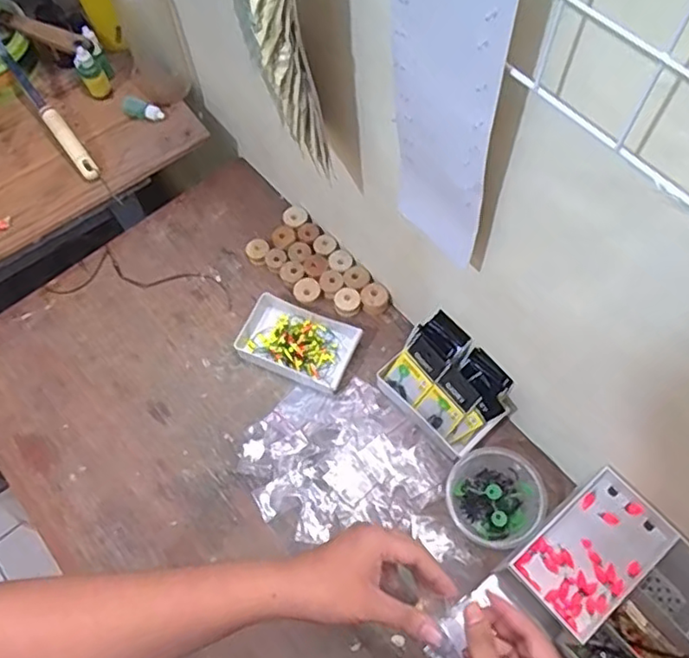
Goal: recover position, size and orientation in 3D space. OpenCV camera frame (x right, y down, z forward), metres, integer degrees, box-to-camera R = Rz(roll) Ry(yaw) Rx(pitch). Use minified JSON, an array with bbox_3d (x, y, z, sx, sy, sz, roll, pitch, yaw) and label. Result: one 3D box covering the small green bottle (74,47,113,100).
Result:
[{"bbox_3d":[-0.343,-0.346,0.837,0.031,0.074,0.027,-28,67,-11],"label":"small green bottle"}]

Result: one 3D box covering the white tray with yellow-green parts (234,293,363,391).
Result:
[{"bbox_3d":[-0.056,0.013,0.772,0.137,0.026,0.089,19,68,11],"label":"white tray with yellow-green parts"}]

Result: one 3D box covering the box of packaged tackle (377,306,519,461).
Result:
[{"bbox_3d":[0.118,0.065,0.710,0.098,0.072,0.139,-40,70,-14],"label":"box of packaged tackle"}]

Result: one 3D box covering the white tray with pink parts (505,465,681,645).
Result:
[{"bbox_3d":[0.242,0.213,0.597,0.148,0.023,0.091,-38,69,-13],"label":"white tray with pink parts"}]

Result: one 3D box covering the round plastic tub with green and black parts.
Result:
[{"bbox_3d":[0.161,0.183,0.669,0.098,0.048,0.097,-1,66,3],"label":"round plastic tub with green and black parts"}]

